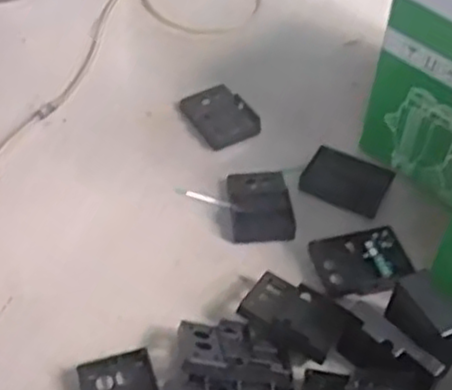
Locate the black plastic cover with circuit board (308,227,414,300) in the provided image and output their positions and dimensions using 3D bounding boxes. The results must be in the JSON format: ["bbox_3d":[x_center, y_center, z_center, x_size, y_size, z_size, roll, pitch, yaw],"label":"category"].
[{"bbox_3d":[0.186,0.090,0.994,0.128,0.025,0.093,-10,51,-9],"label":"black plastic cover with circuit board"}]

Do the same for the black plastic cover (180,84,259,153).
[{"bbox_3d":[-0.008,-0.131,1.189,0.097,0.037,0.121,-28,56,-22],"label":"black plastic cover"}]

